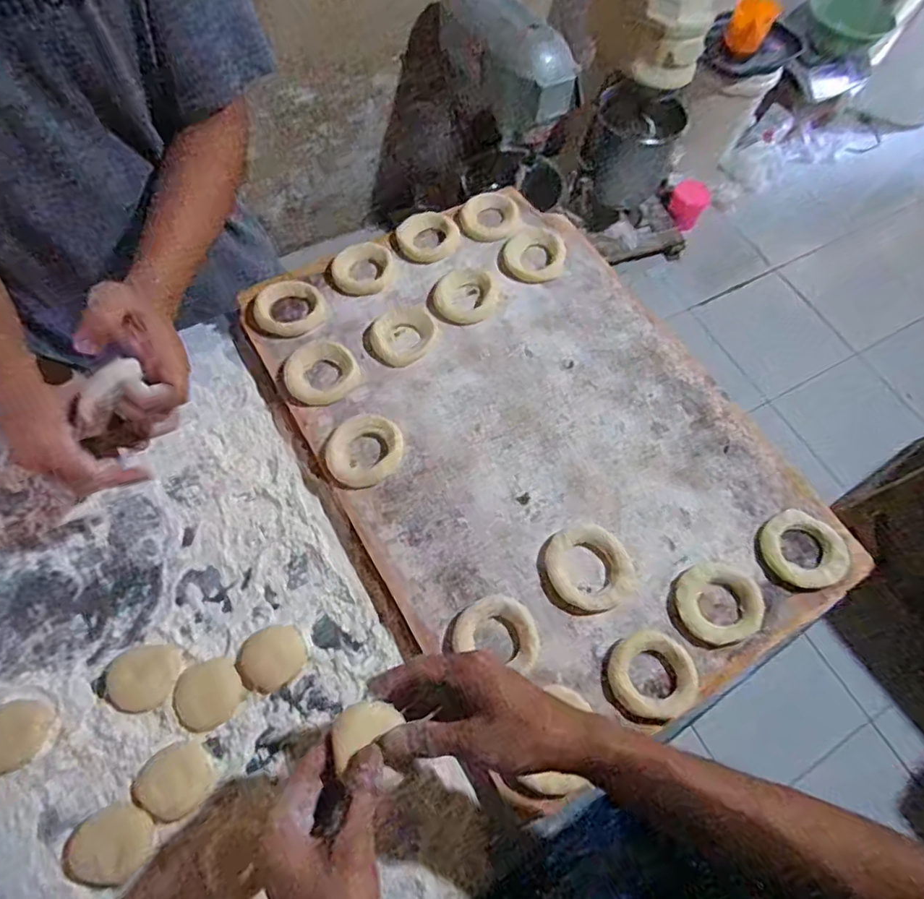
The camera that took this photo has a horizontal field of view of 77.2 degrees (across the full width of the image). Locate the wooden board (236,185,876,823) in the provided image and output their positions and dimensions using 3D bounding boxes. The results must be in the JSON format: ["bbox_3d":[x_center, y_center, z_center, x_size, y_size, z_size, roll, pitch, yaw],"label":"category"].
[{"bbox_3d":[0.074,-0.027,0.610,0.415,0.023,0.588,-27,69,-14],"label":"wooden board"}]

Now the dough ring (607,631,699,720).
[{"bbox_3d":[0.165,0.193,0.497,0.072,0.018,0.068,1,65,-2],"label":"dough ring"}]

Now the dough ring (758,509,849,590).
[{"bbox_3d":[0.332,0.095,0.557,0.083,0.011,0.075,-17,67,-10],"label":"dough ring"}]

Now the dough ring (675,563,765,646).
[{"bbox_3d":[0.237,0.138,0.527,0.081,0.014,0.070,-16,67,-9],"label":"dough ring"}]

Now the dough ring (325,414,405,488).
[{"bbox_3d":[-0.096,0.001,0.579,0.076,0.012,0.069,-25,69,-13],"label":"dough ring"}]

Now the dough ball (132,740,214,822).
[{"bbox_3d":[-0.234,0.271,0.474,0.055,0.007,0.052,1,65,-2],"label":"dough ball"}]

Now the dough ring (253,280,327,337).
[{"bbox_3d":[-0.191,-0.158,0.644,0.073,0.013,0.062,-25,69,-13],"label":"dough ring"}]

